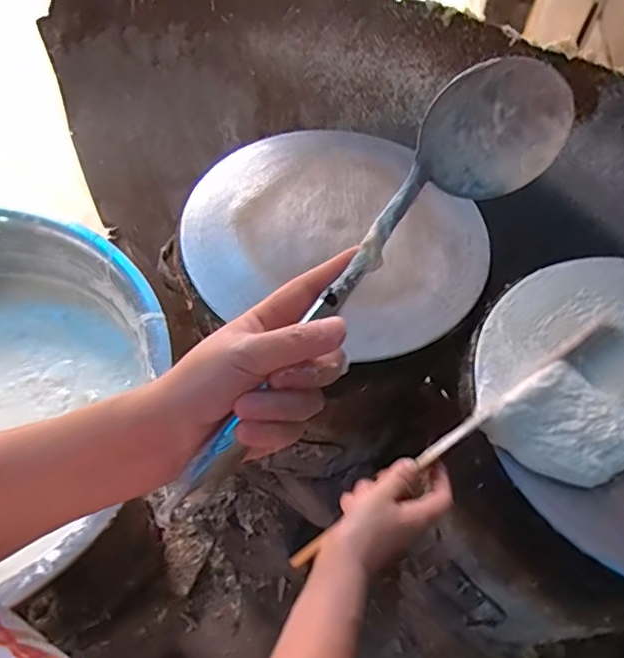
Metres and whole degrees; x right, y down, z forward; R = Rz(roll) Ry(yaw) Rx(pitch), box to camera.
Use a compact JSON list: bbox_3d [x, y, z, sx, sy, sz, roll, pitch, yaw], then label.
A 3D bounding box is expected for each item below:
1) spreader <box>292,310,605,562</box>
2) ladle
[{"bbox_3d":[0.159,0.092,0.549,0.431,0.040,0.019,-32,65,-18],"label":"spreader"},{"bbox_3d":[0.029,-0.031,0.328,0.065,0.077,0.328,39,76,19],"label":"ladle"}]

